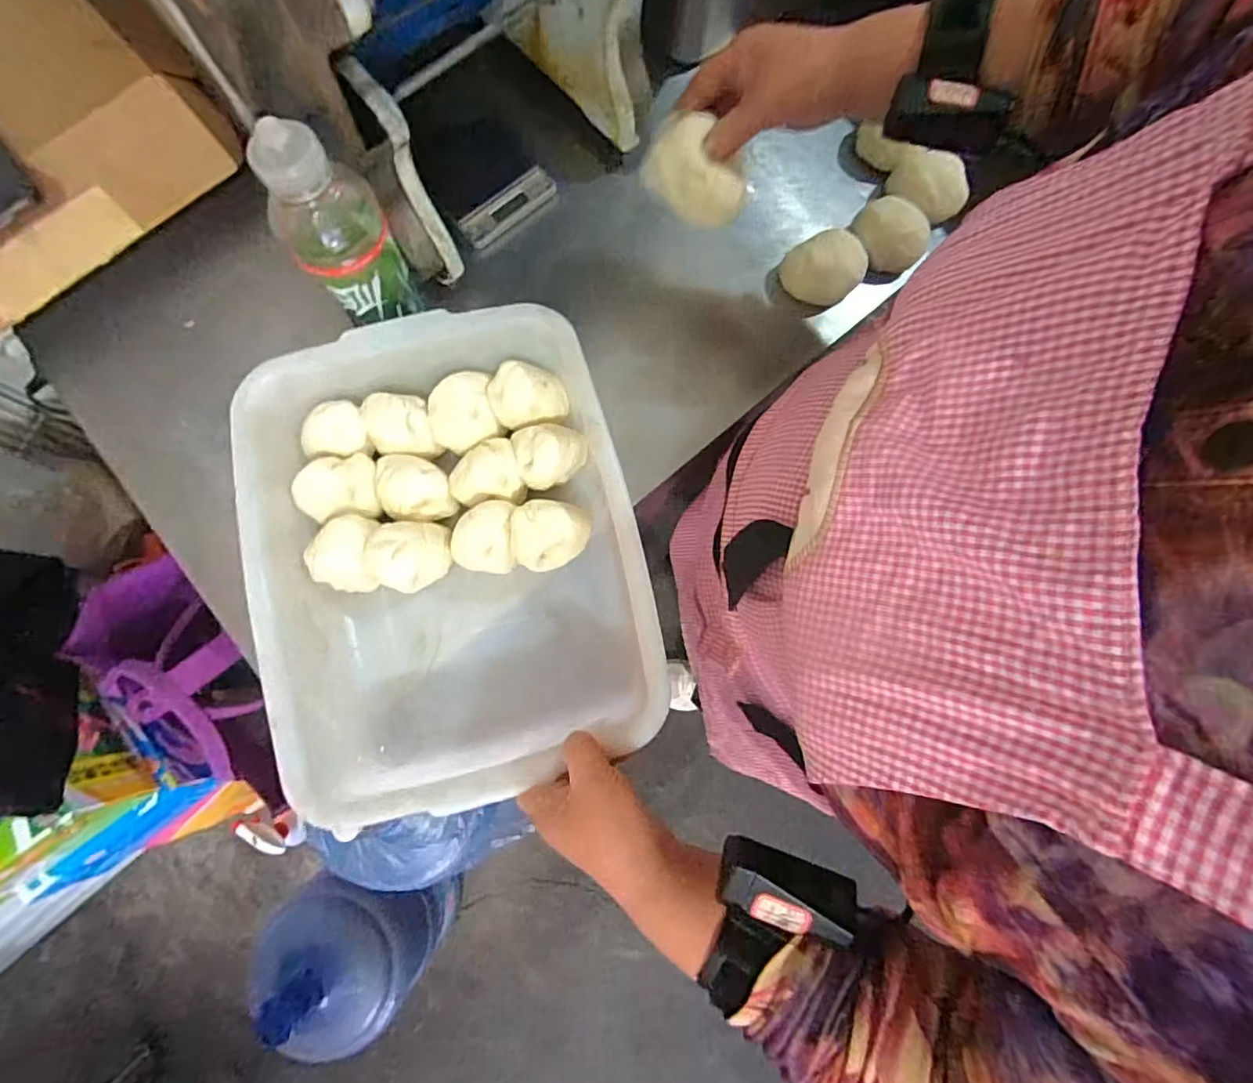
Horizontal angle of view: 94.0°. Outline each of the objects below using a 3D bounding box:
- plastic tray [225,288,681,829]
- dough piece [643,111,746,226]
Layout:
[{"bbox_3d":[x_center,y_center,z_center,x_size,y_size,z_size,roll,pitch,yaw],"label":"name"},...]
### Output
[{"bbox_3d":[-0.130,0.010,0.469,0.257,0.109,0.344,-15,78,-4],"label":"plastic tray"},{"bbox_3d":[0.053,-0.273,0.433,0.072,0.032,0.057,16,78,3],"label":"dough piece"}]

